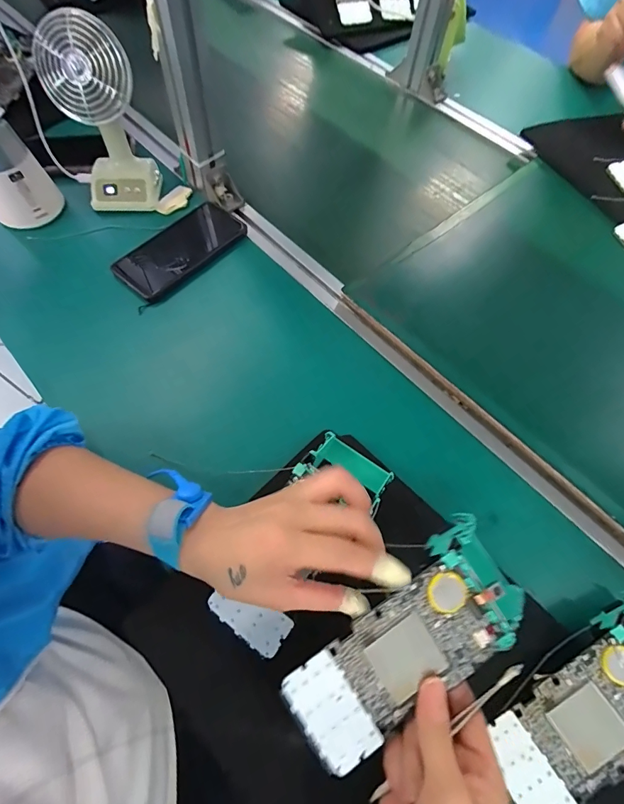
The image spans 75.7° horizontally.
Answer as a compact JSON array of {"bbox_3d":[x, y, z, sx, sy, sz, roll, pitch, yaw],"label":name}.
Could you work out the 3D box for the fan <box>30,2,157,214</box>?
[{"bbox_3d":[-0.244,-0.326,0.469,0.088,0.189,0.066,1,51,-3],"label":"fan"}]

